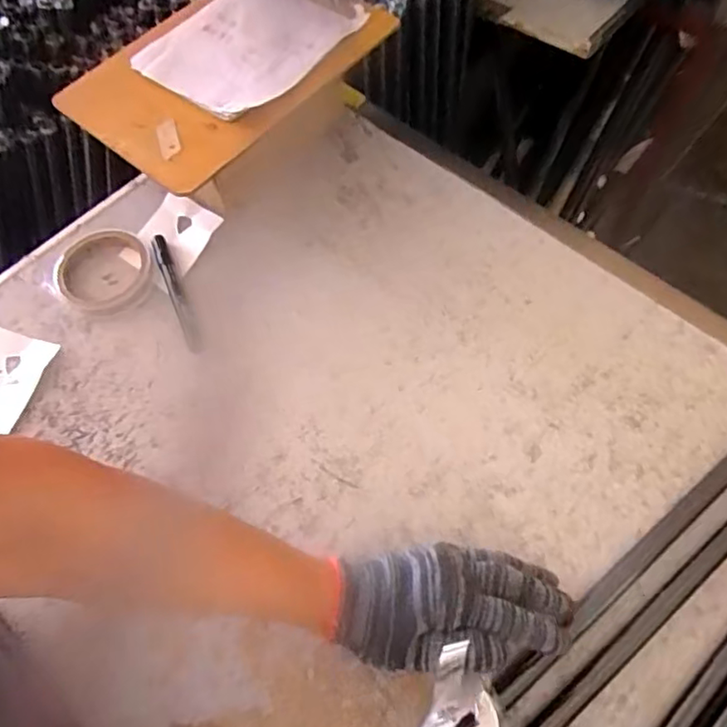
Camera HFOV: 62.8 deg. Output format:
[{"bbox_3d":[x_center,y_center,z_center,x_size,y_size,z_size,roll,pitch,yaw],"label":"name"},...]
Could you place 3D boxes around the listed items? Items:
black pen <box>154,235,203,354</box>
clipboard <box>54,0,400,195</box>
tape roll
[{"bbox_3d":[-0.184,-0.071,0.585,0.015,0.017,0.136,-23,64,-8],"label":"black pen"},{"bbox_3d":[-0.124,-0.293,0.568,0.193,0.028,0.290,32,69,18],"label":"clipboard"},{"bbox_3d":[-0.257,-0.092,0.591,0.090,0.015,0.098,-1,63,3],"label":"tape roll"}]

